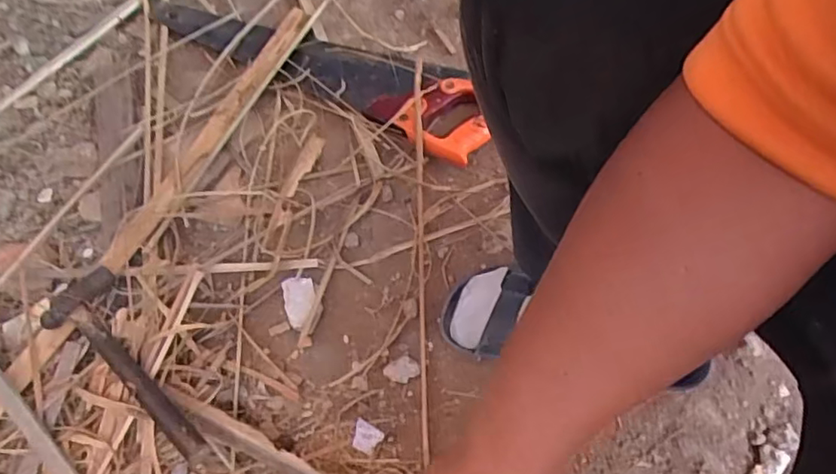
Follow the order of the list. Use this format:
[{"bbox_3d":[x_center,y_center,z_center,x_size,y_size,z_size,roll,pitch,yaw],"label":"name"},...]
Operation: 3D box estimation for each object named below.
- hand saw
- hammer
[{"bbox_3d":[-0.164,-0.225,0.787,0.456,0.033,0.132,16,66,11],"label":"hand saw"},{"bbox_3d":[-0.272,0.115,0.580,0.253,0.046,0.074,36,71,18],"label":"hammer"}]

